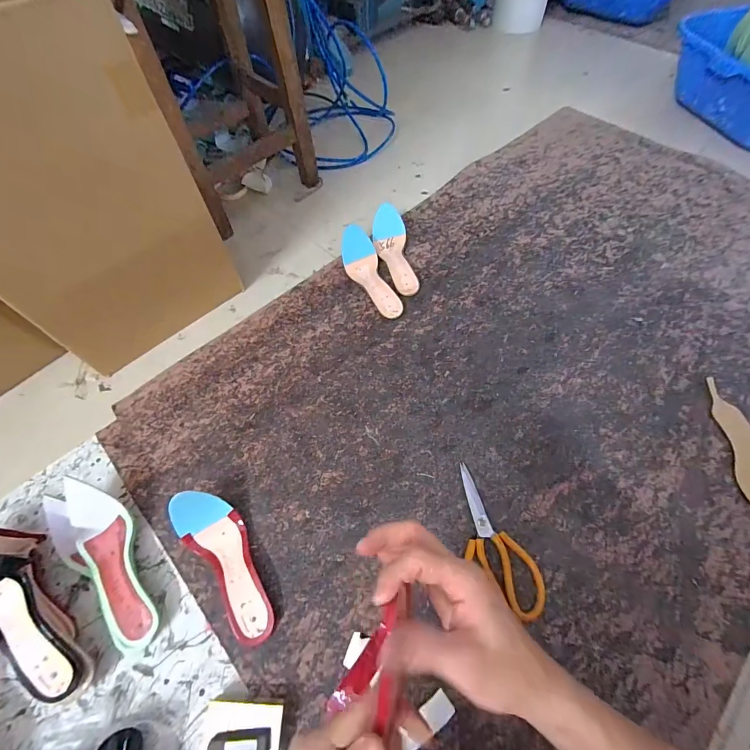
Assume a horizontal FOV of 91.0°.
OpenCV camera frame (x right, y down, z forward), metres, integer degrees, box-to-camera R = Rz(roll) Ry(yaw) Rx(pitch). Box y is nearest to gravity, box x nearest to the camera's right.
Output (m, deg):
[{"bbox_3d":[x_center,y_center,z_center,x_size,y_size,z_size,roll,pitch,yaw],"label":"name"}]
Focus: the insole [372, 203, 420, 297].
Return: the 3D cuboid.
[{"bbox_3d":[0.041,-0.277,0.808,0.077,0.050,0.236,-7,61,-3],"label":"insole"}]

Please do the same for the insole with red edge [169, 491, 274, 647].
[{"bbox_3d":[-0.205,0.255,0.508,0.075,0.057,0.210,-36,66,-17],"label":"insole with red edge"}]

